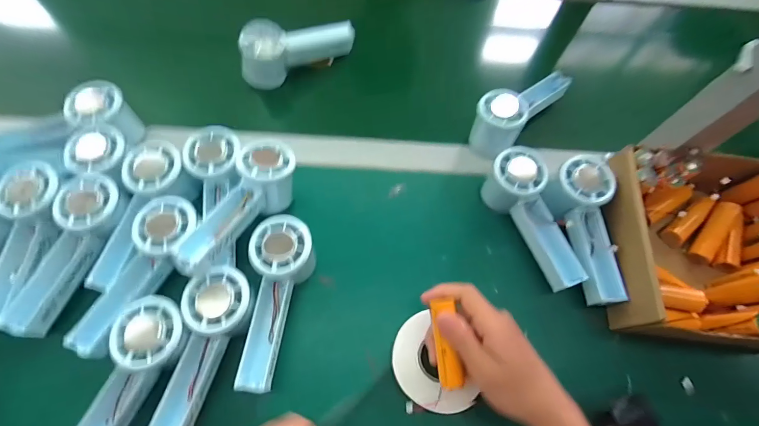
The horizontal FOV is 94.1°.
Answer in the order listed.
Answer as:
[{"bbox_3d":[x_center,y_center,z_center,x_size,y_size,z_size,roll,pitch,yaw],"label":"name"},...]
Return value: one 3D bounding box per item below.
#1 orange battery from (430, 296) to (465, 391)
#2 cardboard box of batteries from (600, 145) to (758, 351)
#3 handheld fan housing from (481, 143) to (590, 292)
[{"bbox_3d":[0.058,0.113,0.301,0.021,0.014,0.072,-5,81,-5],"label":"orange battery"},{"bbox_3d":[0.337,0.033,0.363,0.207,0.074,0.191,5,67,0],"label":"cardboard box of batteries"},{"bbox_3d":[0.161,0.007,0.380,0.055,0.057,0.147,-21,83,-11],"label":"handheld fan housing"}]

